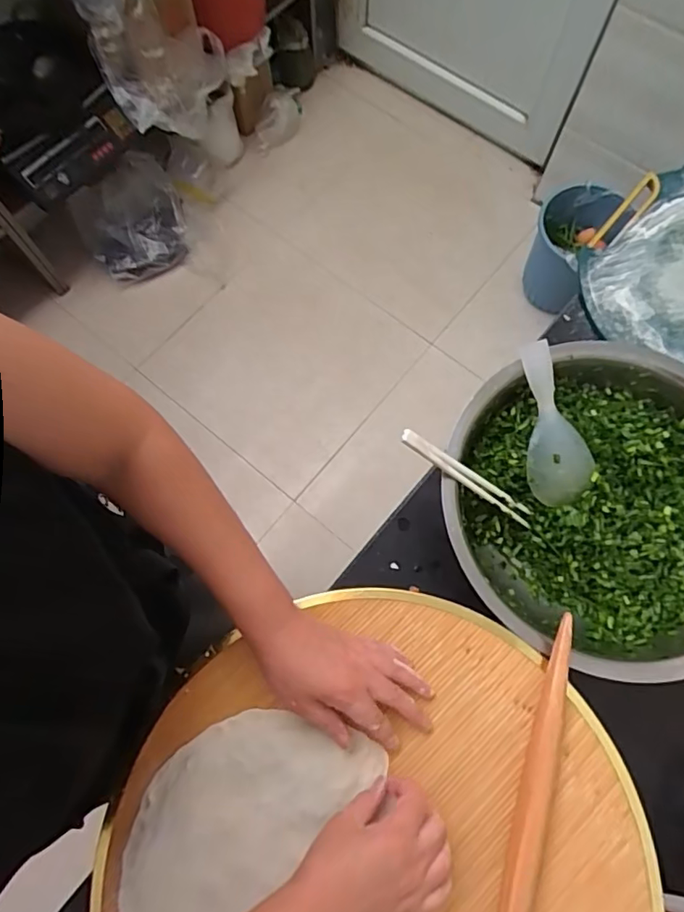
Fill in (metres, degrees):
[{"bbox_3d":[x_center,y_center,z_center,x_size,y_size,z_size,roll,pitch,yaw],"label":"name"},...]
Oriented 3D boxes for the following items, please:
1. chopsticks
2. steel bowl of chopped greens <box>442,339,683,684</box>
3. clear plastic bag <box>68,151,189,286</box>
[{"bbox_3d":[0.134,0.024,0.566,0.201,0.011,0.021,31,71,-29],"label":"chopsticks"},{"bbox_3d":[0.277,0.057,0.588,0.324,0.093,0.333,0,72,1],"label":"steel bowl of chopped greens"},{"bbox_3d":[-0.598,-0.667,1.556,0.290,0.166,0.249,-26,74,-7],"label":"clear plastic bag"}]

